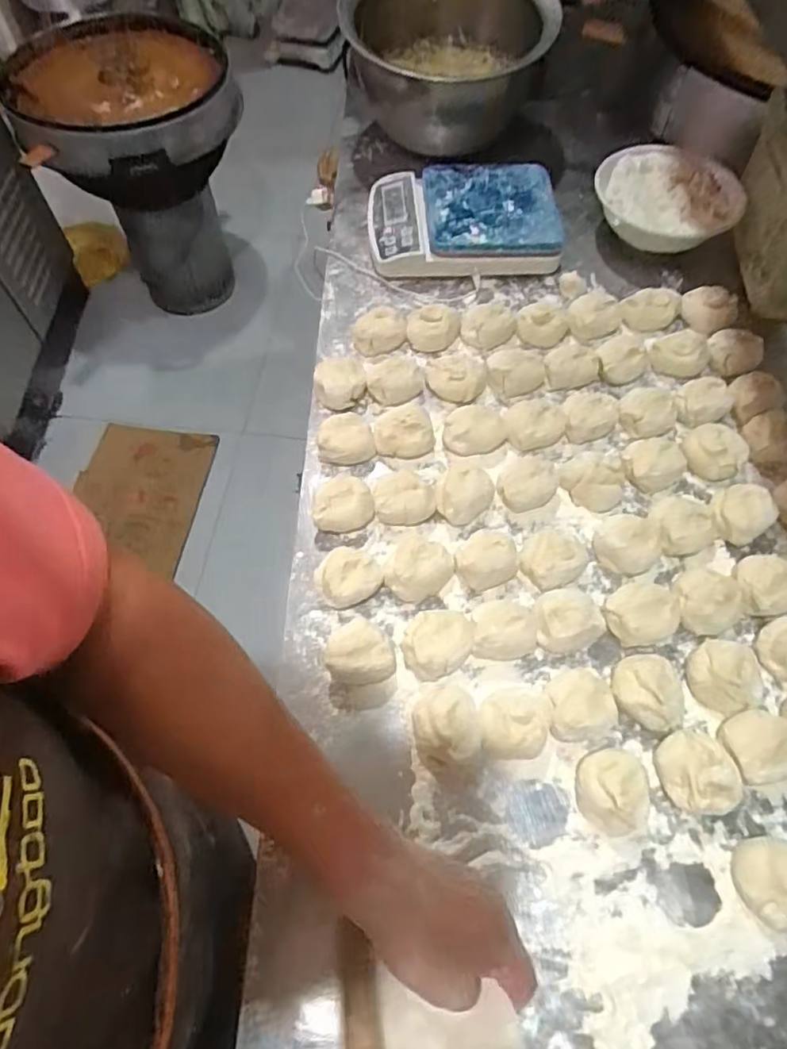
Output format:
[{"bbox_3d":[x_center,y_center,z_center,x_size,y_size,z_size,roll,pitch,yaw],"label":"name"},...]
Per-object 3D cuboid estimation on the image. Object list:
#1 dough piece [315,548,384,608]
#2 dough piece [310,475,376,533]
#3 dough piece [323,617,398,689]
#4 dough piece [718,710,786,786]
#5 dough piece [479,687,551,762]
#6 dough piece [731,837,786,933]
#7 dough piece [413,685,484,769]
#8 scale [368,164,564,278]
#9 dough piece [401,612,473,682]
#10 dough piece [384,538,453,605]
[{"bbox_3d":[-0.040,0.045,0.505,0.050,0.029,0.050,0,61,0],"label":"dough piece"},{"bbox_3d":[-0.044,-0.017,0.526,0.052,0.027,0.041,-6,62,-3],"label":"dough piece"},{"bbox_3d":[-0.025,0.100,0.473,0.052,0.035,0.049,-1,61,0],"label":"dough piece"},{"bbox_3d":[0.267,0.159,0.430,0.055,0.034,0.048,-8,62,-4],"label":"dough piece"},{"bbox_3d":[0.089,0.148,0.439,0.050,0.032,0.045,-3,61,-1],"label":"dough piece"},{"bbox_3d":[0.252,0.234,0.391,0.041,0.035,0.051,17,63,9],"label":"dough piece"},{"bbox_3d":[0.039,0.148,0.444,0.046,0.038,0.054,-6,62,-3],"label":"dough piece"},{"bbox_3d":[0.078,-0.339,0.679,0.204,0.070,0.127,-4,61,-2],"label":"scale"},{"bbox_3d":[0.034,0.092,0.465,0.054,0.035,0.047,-20,63,-10],"label":"dough piece"},{"bbox_3d":[0.021,0.038,0.497,0.056,0.029,0.049,6,62,3],"label":"dough piece"}]

